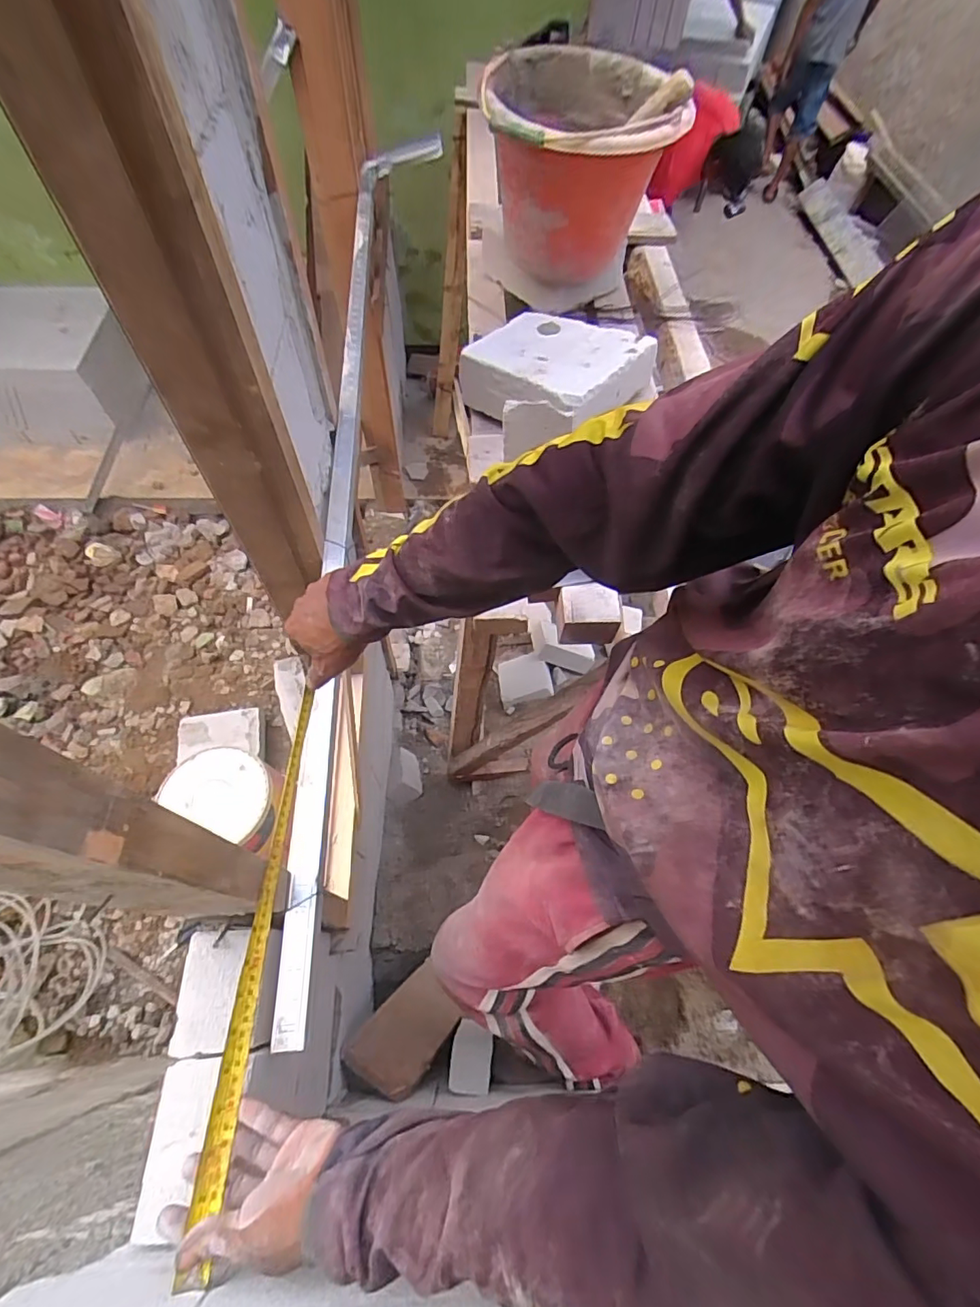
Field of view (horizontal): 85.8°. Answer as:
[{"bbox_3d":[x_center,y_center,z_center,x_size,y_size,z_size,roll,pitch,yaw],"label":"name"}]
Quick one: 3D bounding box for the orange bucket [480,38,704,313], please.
[{"bbox_3d":[0.122,-0.688,0.802,0.257,0.262,0.322,7,60,1],"label":"orange bucket"}]

